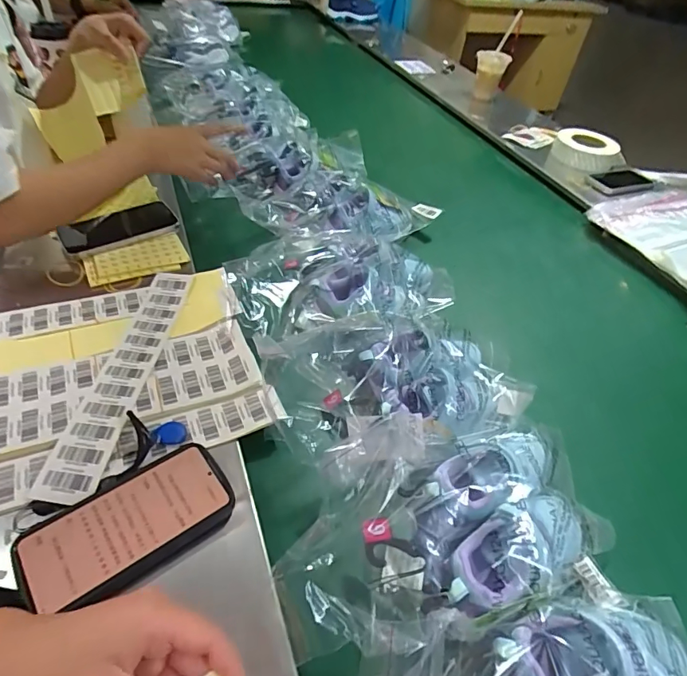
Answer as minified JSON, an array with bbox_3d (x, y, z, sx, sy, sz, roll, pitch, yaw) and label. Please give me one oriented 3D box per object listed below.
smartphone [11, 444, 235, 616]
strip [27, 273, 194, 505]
[{"bbox_3d":[-0.178,0.156,0.392,0.161,0.012,0.087,-23,53,-30],"label":"smartphone"},{"bbox_3d":[-0.234,0.031,0.512,0.052,0.009,0.317,10,45,-2],"label":"strip"}]

